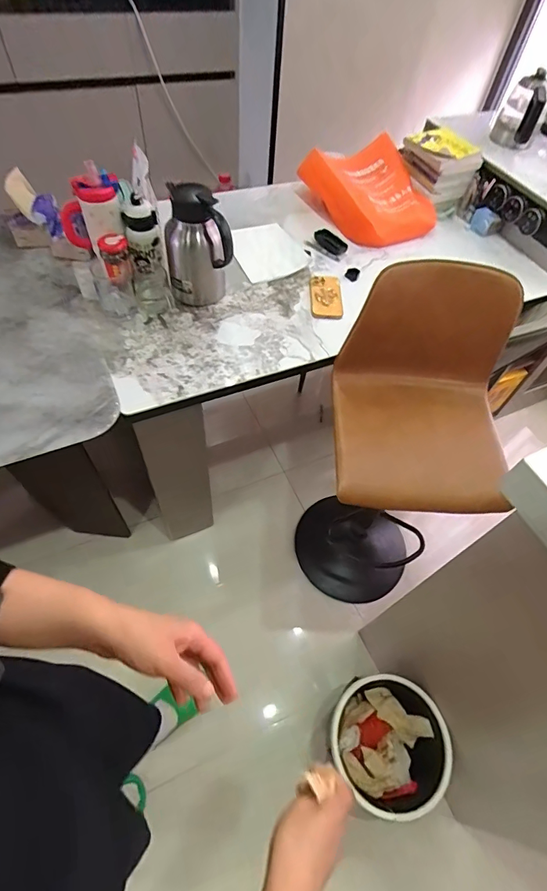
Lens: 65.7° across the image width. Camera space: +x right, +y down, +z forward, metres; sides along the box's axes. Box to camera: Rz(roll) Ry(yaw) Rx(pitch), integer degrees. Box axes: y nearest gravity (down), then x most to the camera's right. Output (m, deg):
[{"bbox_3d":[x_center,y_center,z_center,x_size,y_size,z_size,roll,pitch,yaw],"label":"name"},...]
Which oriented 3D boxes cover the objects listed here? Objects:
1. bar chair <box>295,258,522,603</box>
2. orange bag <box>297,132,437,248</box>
[{"bbox_3d":[0.300,0.086,1.175,0.363,1.008,0.381,6,56,0],"label":"bar chair"},{"bbox_3d":[0.296,-0.788,1.315,0.326,0.108,0.384,-14,58,-14],"label":"orange bag"}]

